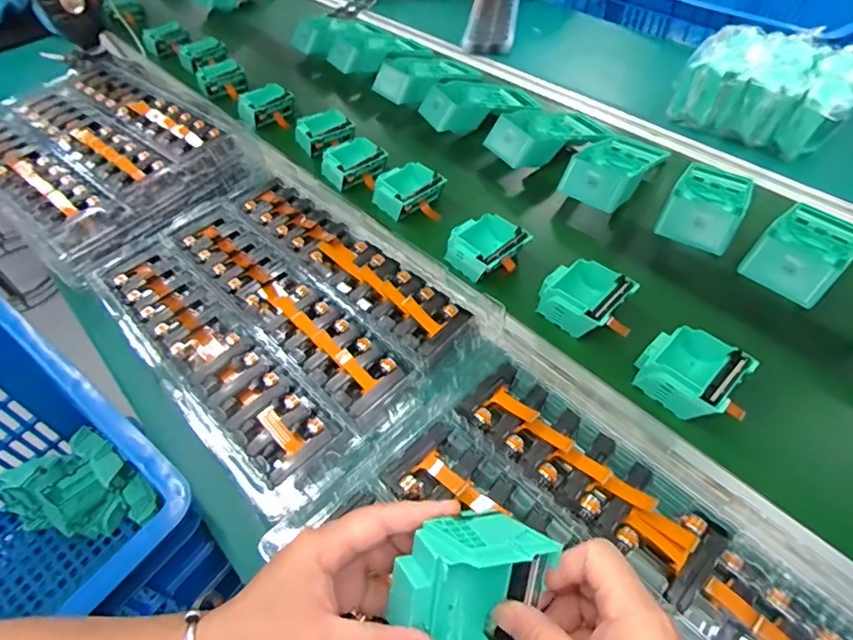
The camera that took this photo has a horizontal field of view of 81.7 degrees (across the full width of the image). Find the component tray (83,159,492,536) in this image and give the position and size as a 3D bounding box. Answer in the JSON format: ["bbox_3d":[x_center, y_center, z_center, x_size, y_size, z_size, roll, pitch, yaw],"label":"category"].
[{"bbox_3d":[-0.158,-0.025,0.508,0.395,0.027,0.252,37,62,28],"label":"component tray"}]

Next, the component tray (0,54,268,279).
[{"bbox_3d":[-0.437,-0.230,0.647,0.388,0.043,0.272,32,59,26],"label":"component tray"}]

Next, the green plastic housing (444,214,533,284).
[{"bbox_3d":[0.067,-0.084,0.563,0.081,0.034,0.074,-38,58,-24],"label":"green plastic housing"}]

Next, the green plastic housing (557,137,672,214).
[{"bbox_3d":[0.253,-0.201,0.661,0.089,0.042,0.176,28,44,23],"label":"green plastic housing"}]

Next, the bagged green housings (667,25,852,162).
[{"bbox_3d":[0.517,-0.339,0.716,0.196,0.086,0.230,-37,58,-24],"label":"bagged green housings"}]

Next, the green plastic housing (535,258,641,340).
[{"bbox_3d":[0.158,-0.020,0.515,0.082,0.041,0.082,36,61,28],"label":"green plastic housing"}]

